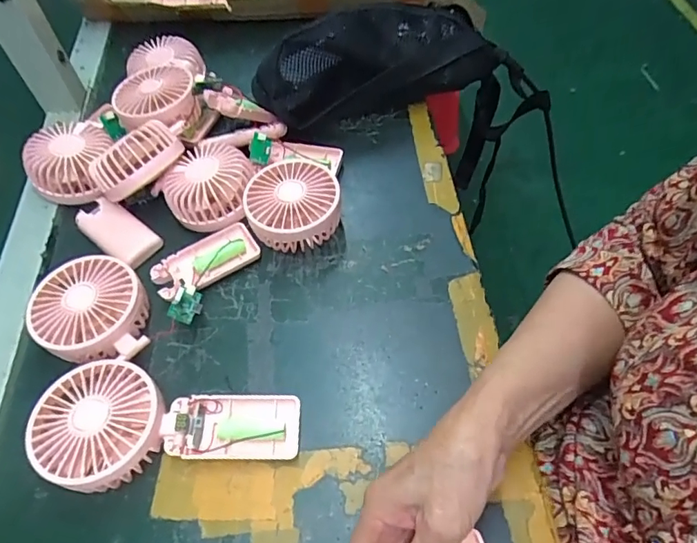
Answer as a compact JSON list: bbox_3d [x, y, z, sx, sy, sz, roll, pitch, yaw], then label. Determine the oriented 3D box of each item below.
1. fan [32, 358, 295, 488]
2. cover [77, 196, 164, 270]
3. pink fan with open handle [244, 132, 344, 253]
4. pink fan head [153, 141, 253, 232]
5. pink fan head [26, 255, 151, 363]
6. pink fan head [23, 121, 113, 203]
[{"bbox_3d":[-0.127,0.112,0.361,0.179,0.035,0.082,7,56,-6],"label":"fan"},{"bbox_3d":[-0.219,-0.040,0.478,0.086,0.013,0.038,30,64,22],"label":"cover"},{"bbox_3d":[-0.051,-0.081,0.479,0.086,0.047,0.133,-2,56,3],"label":"pink fan with open handle"},{"bbox_3d":[-0.134,-0.079,0.481,0.088,0.037,0.083,-2,56,3],"label":"pink fan head"},{"bbox_3d":[-0.206,0.031,0.415,0.092,0.037,0.084,-2,56,3],"label":"pink fan head"},{"bbox_3d":[-0.278,-0.112,0.510,0.074,0.042,0.081,-2,56,3],"label":"pink fan head"}]

